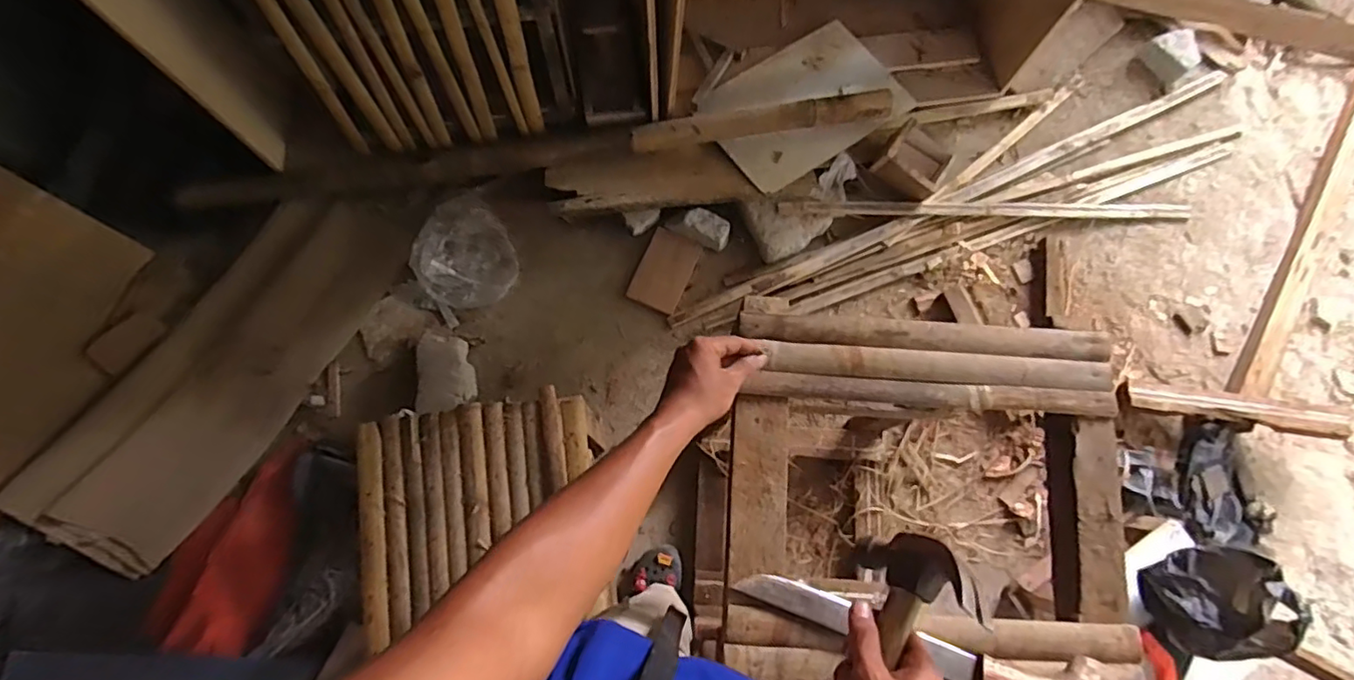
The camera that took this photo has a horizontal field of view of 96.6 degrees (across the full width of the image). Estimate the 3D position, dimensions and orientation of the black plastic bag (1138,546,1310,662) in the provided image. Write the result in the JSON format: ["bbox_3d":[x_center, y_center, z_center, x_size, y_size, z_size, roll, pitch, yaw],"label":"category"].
[{"bbox_3d":[0.928,0.442,1.020,0.179,0.139,0.183,0,75,-2],"label":"black plastic bag"}]

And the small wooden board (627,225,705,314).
[{"bbox_3d":[-0.031,-0.172,1.515,0.127,0.026,0.189,24,92,3],"label":"small wooden board"}]

